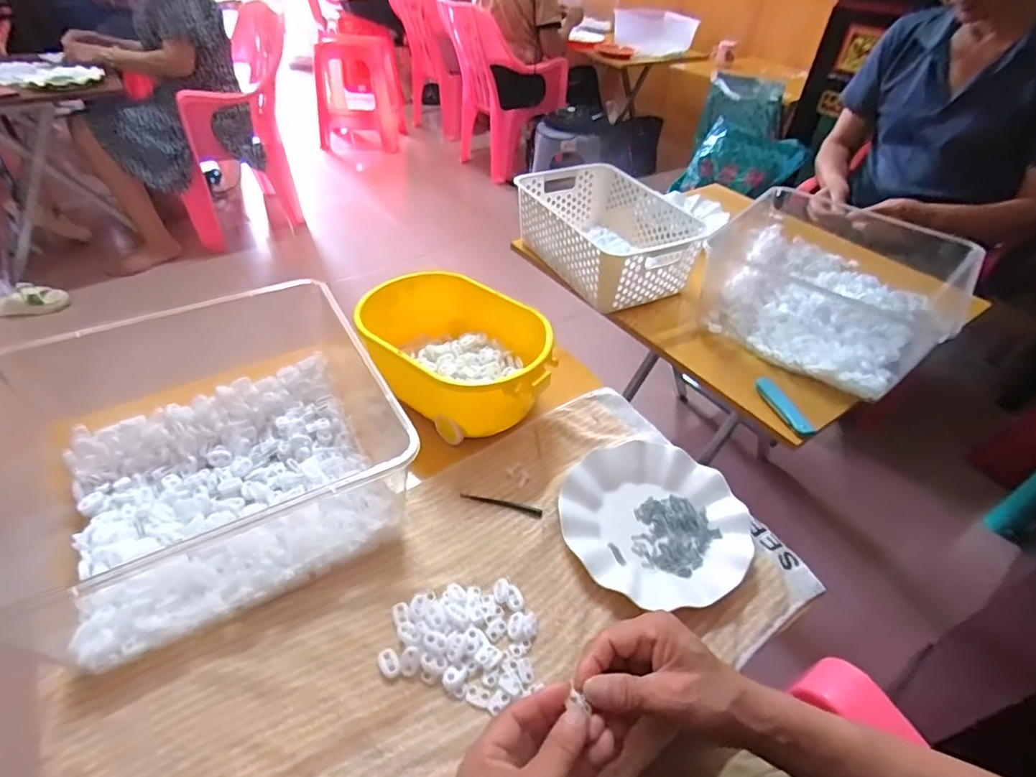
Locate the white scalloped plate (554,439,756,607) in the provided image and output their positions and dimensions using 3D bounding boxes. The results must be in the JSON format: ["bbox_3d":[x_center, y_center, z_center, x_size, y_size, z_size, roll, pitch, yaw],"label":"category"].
[{"bbox_3d":[0.137,0.130,0.528,0.174,0.039,0.173,2,43,-2],"label":"white scalloped plate"}]

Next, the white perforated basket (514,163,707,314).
[{"bbox_3d":[0.153,-0.267,0.897,0.224,0.105,0.322,-17,47,-21],"label":"white perforated basket"}]

